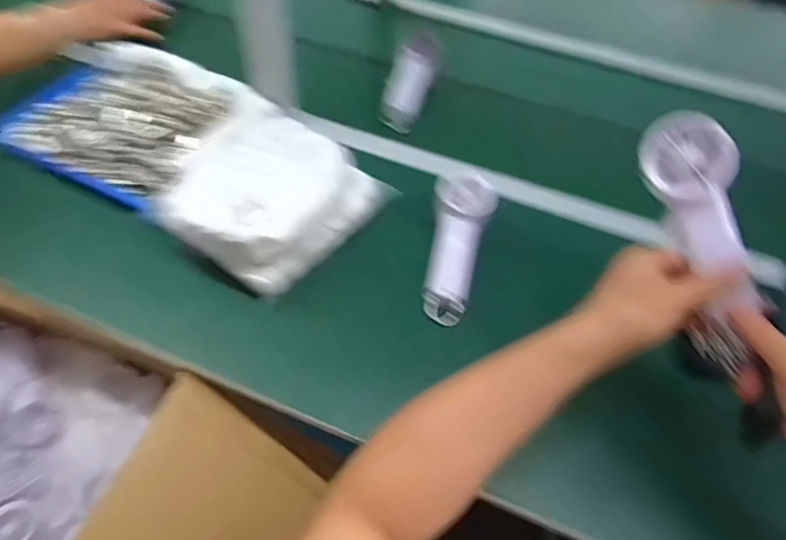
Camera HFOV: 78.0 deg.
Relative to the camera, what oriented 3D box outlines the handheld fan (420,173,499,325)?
[{"bbox_3d":[0.075,-0.028,0.610,0.067,0.050,0.195,18,69,-2],"label":"handheld fan"}]

